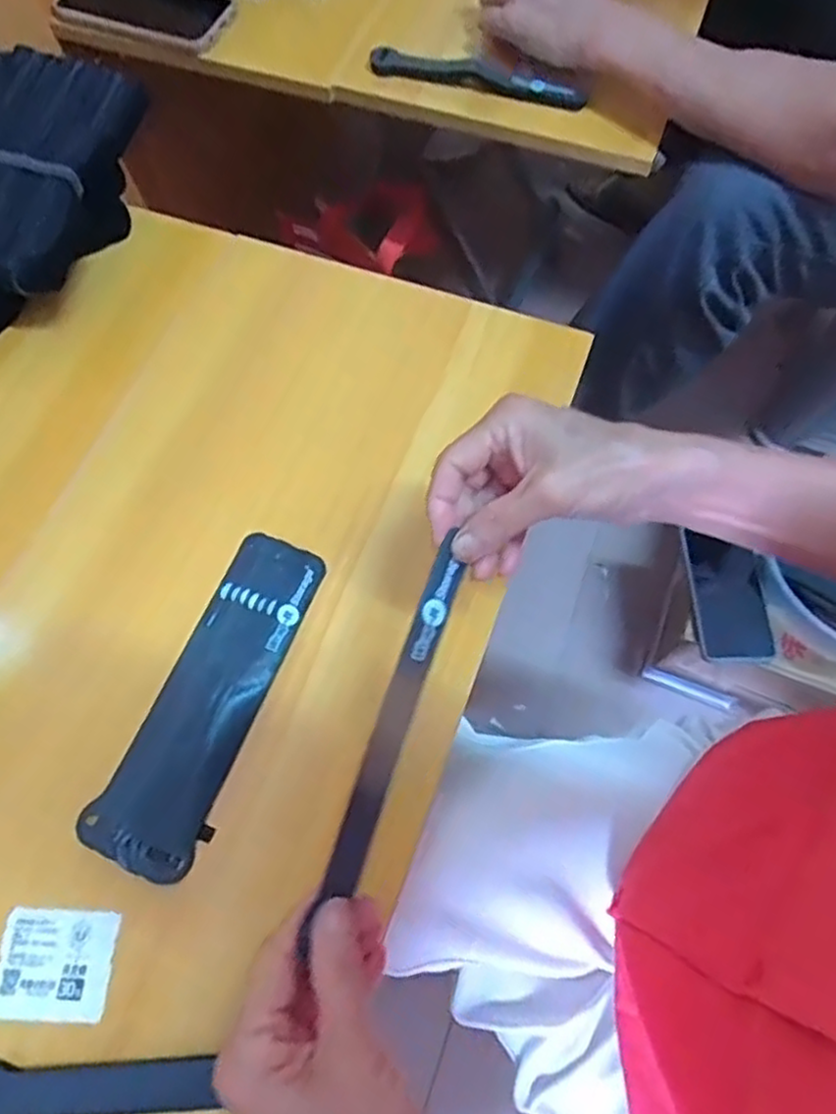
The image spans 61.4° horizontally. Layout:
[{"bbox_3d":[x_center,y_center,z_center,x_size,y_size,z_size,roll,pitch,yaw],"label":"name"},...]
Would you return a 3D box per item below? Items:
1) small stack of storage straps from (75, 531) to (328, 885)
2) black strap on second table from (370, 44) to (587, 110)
[{"bbox_3d":[-0.119,0.078,0.412,0.064,0.011,0.198,22,68,9],"label":"small stack of storage straps"},{"bbox_3d":[0.053,-0.426,0.632,0.194,0.025,0.020,15,67,6],"label":"black strap on second table"}]

